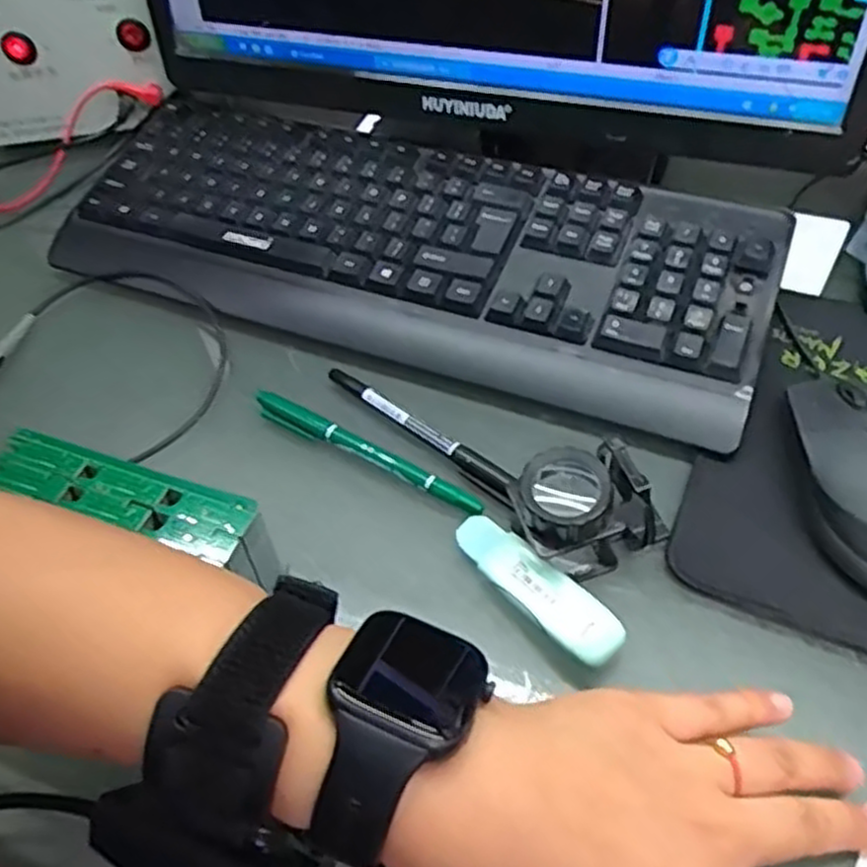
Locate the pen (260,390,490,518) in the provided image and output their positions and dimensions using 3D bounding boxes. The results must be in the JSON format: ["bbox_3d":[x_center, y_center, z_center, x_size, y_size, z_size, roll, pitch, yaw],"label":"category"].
[{"bbox_3d":[-0.036,0.007,0.387,0.138,0.006,0.014,23,58,20],"label":"pen"}]

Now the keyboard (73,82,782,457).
[{"bbox_3d":[-0.023,-0.119,0.465,0.431,0.032,0.154,19,57,18],"label":"keyboard"}]

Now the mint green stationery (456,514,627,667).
[{"bbox_3d":[0.044,0.066,0.331,0.022,0.018,0.087,-36,58,-20],"label":"mint green stationery"}]

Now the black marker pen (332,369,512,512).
[{"bbox_3d":[-0.007,-0.003,0.399,0.132,0.010,0.013,36,64,27],"label":"black marker pen"}]

